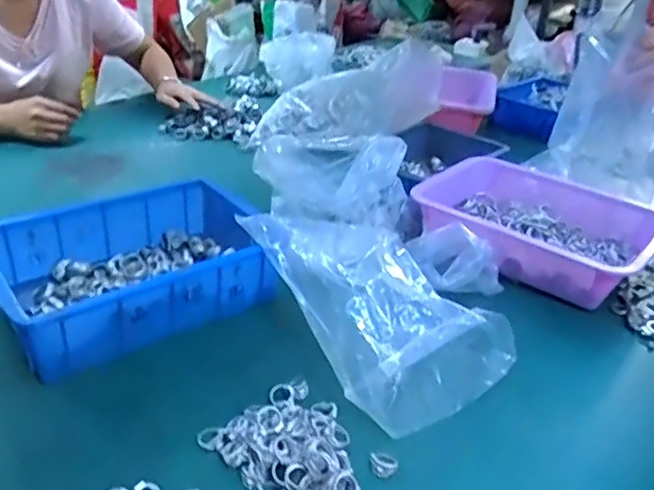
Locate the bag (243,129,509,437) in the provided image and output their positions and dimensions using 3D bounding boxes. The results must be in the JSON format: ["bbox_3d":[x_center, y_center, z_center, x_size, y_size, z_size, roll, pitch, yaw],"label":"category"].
[{"bbox_3d":[0.028,-0.006,0.727,0.242,0.094,0.491,-5,31,-16],"label":"bag"}]

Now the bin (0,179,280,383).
[{"bbox_3d":[-0.217,0.019,0.685,0.300,0.077,0.206,-19,41,-33],"label":"bin"}]

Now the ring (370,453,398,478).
[{"bbox_3d":[0.050,0.189,0.514,0.023,0.006,0.021,3,30,-2],"label":"ring"}]

